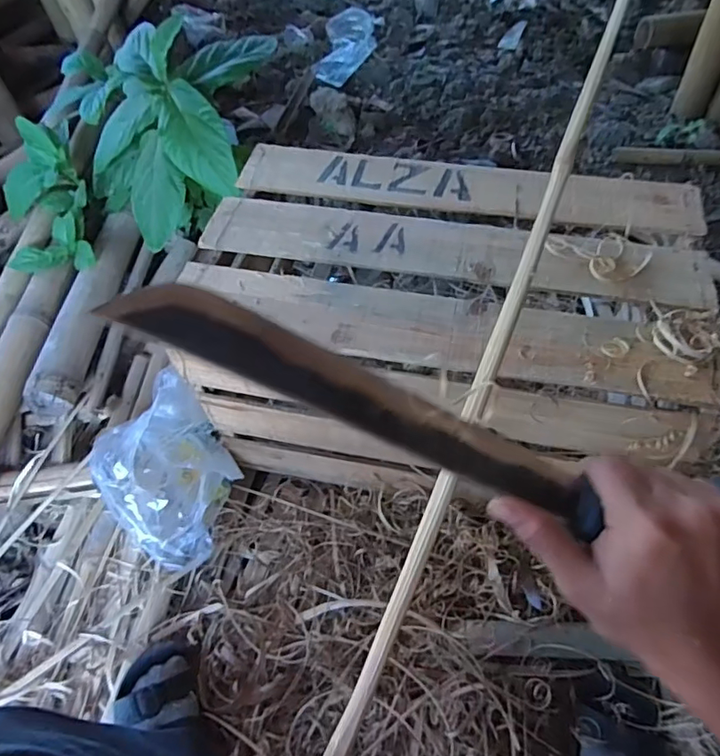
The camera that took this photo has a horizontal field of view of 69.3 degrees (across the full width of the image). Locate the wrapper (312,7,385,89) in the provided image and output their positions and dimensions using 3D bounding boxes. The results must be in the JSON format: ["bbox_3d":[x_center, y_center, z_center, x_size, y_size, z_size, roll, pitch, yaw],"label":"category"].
[{"bbox_3d":[-0.036,-1.064,1.664,0.167,0.056,0.426,6,55,8],"label":"wrapper"}]

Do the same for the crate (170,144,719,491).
[{"bbox_3d":[0.106,-0.061,0.728,0.574,0.309,0.353,11,56,11],"label":"crate"}]

